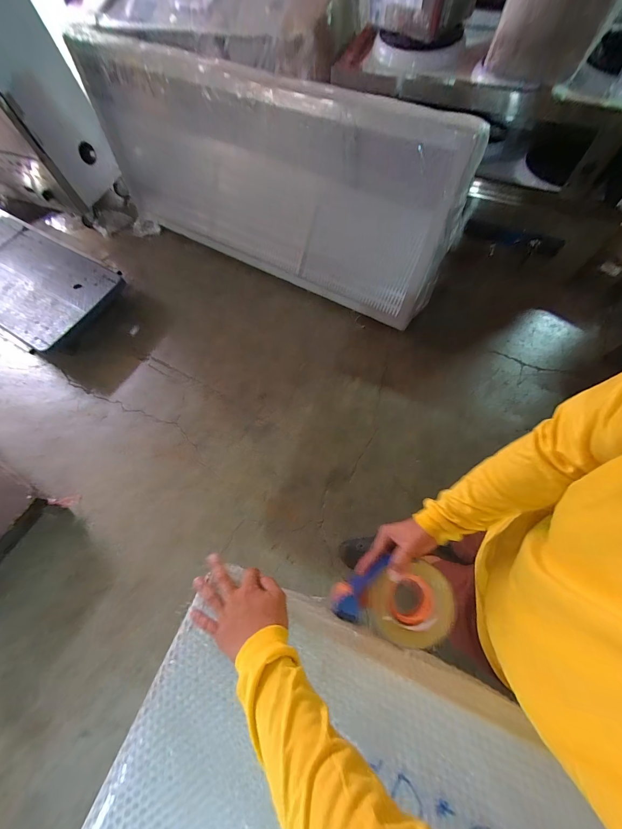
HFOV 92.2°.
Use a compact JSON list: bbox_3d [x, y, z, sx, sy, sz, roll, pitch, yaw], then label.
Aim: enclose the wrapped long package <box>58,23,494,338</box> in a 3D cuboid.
[{"bbox_3d":[-0.251,-1.144,1.514,1.955,0.816,0.320,28,72,14],"label":"wrapped long package"}]

